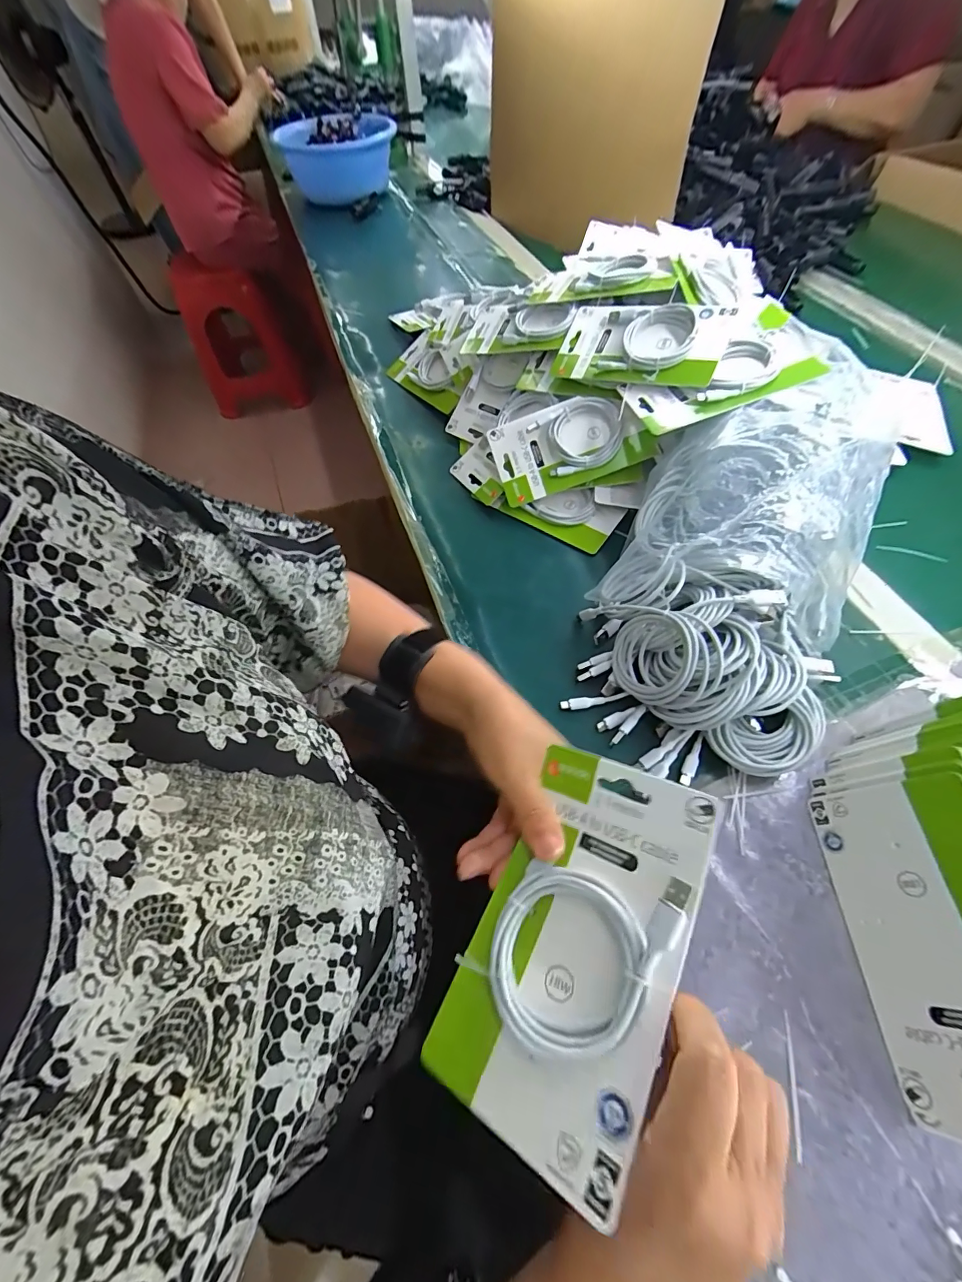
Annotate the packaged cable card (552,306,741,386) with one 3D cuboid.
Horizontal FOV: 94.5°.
[{"bbox_3d":[0.171,-0.329,0.493,0.181,0.025,0.095,22,86,27],"label":"packaged cable card"}]

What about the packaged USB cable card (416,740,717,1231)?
[{"bbox_3d":[0.051,0.151,0.235,0.098,0.022,0.177,14,64,32],"label":"packaged USB cable card"}]

